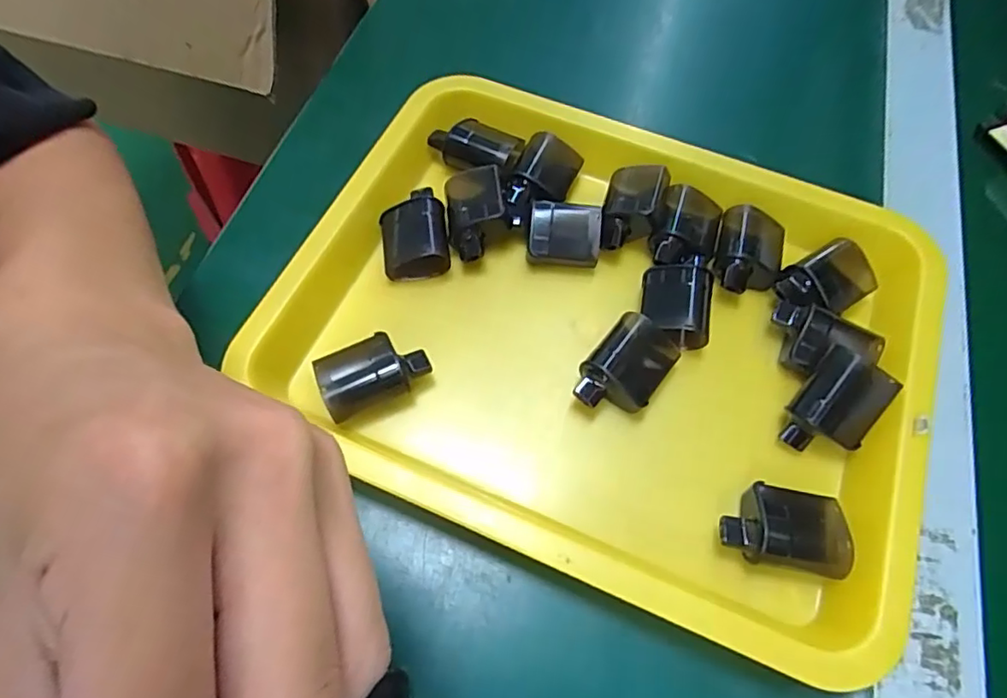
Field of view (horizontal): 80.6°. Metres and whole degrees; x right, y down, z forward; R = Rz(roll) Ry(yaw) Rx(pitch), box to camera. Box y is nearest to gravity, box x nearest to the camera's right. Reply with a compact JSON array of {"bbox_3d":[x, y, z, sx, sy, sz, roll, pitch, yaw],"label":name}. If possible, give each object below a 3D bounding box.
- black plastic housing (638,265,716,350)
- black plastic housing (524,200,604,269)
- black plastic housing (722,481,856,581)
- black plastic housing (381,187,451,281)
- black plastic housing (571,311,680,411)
[{"bbox_3d":[0.096,-0.023,0.331,0.038,0.026,0.043,13,64,5],"label":"black plastic housing"},{"bbox_3d":[0.036,-0.066,0.353,0.042,0.021,0.034,7,63,2],"label":"black plastic housing"},{"bbox_3d":[0.132,0.085,0.283,0.057,0.020,0.037,9,63,3],"label":"black plastic housing"},{"bbox_3d":[-0.052,-0.066,0.346,0.039,0.022,0.048,-7,64,-5],"label":"black plastic housing"},{"bbox_3d":[0.066,0.010,0.315,0.038,0.026,0.058,34,67,15],"label":"black plastic housing"}]

